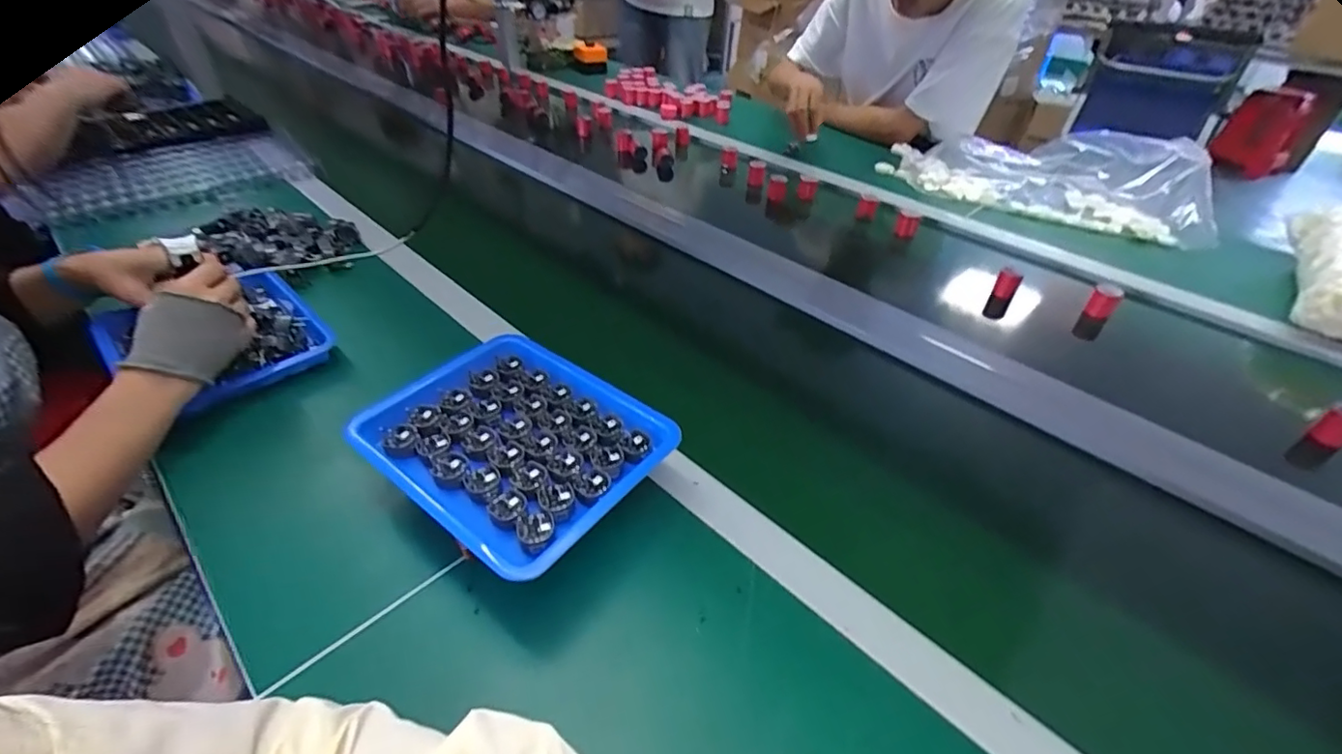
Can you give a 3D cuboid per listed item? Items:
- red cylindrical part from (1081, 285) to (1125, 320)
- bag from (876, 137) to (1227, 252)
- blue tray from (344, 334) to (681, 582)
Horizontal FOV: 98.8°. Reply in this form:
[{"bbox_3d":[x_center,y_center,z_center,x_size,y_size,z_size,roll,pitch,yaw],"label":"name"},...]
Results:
[{"bbox_3d":[0.570,-0.098,0.758,0.031,0.034,0.038,33,46,32],"label":"red cylindrical part"},{"bbox_3d":[0.655,-0.375,1.030,0.519,0.103,0.186,22,41,22],"label":"bag"},{"bbox_3d":[-0.120,0.047,0.456,0.210,0.027,0.170,27,45,26],"label":"blue tray"}]

